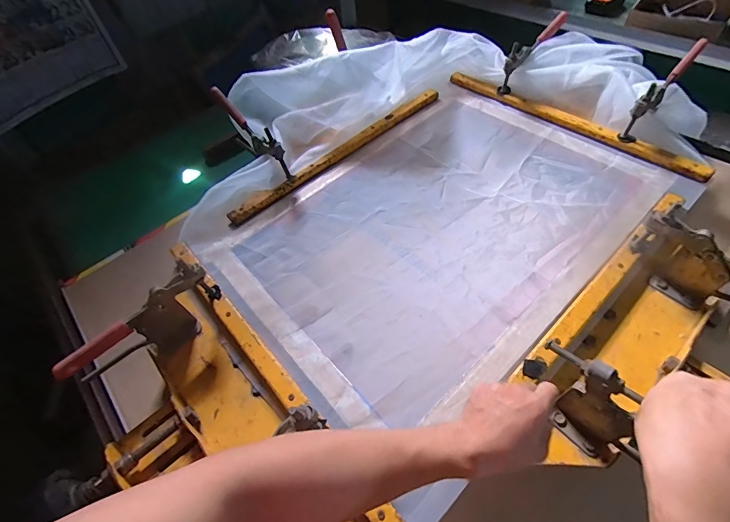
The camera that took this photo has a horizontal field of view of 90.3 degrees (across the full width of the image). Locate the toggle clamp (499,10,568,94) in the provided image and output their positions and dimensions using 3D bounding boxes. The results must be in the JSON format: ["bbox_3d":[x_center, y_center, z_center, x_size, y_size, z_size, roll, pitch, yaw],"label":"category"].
[{"bbox_3d":[0.403,-0.513,0.878,0.030,0.083,0.234,39,83,29],"label":"toggle clamp"}]

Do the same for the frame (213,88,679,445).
[{"bbox_3d":[0.143,-0.084,0.697,0.745,0.029,0.531,-37,58,-21],"label":"frame"}]

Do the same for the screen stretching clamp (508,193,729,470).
[{"bbox_3d":[0.405,0.130,0.441,0.396,0.142,0.299,-38,59,-21],"label":"screen stretching clamp"}]

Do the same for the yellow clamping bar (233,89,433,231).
[{"bbox_3d":[-0.048,-0.257,0.841,0.601,0.028,0.032,-38,58,-19],"label":"yellow clamping bar"}]

